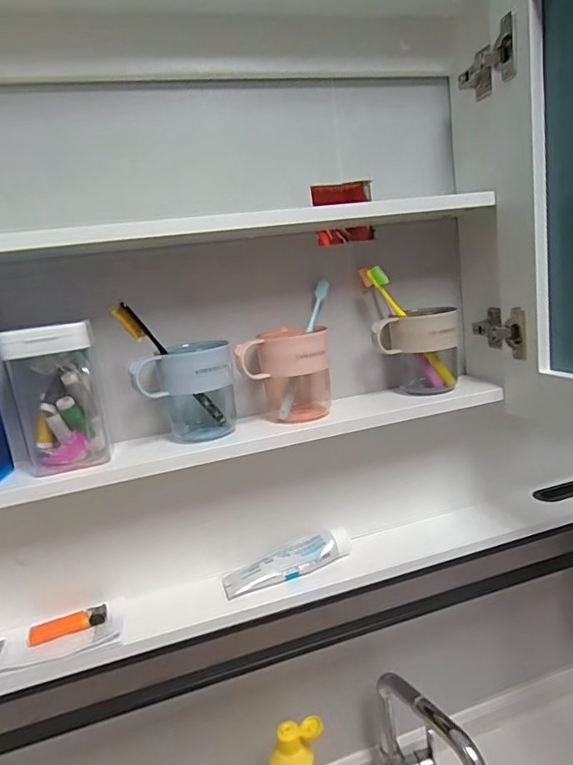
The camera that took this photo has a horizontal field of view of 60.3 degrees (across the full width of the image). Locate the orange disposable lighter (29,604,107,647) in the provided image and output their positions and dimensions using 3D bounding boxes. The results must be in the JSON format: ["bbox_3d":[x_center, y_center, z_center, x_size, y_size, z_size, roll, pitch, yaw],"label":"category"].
[{"bbox_3d":[-0.246,0.273,0.558,0.081,0.015,0.027,-13,13,-29],"label":"orange disposable lighter"}]

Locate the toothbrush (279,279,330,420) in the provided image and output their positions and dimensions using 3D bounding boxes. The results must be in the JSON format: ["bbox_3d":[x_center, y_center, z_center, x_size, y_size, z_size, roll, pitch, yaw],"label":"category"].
[{"bbox_3d":[0.022,-0.043,0.601,0.015,0.181,0.016,5,-16,46],"label":"toothbrush"}]

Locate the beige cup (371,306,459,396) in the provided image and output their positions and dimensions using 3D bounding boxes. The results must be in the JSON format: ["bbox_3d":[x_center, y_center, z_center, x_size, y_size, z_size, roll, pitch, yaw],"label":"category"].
[{"bbox_3d":[0.169,-0.036,0.630,0.098,0.101,0.082,-2,13,20],"label":"beige cup"}]

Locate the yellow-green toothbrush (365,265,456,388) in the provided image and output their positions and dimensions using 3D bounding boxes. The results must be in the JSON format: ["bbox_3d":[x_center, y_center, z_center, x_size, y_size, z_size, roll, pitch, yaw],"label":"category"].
[{"bbox_3d":[0.160,-0.069,0.618,0.018,0.181,0.018,-37,9,9],"label":"yellow-green toothbrush"}]

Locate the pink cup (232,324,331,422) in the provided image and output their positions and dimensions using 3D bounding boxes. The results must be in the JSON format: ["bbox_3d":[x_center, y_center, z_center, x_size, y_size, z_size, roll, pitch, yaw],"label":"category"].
[{"bbox_3d":[-0.004,-0.008,0.595,0.108,0.102,0.078,-9,12,-9],"label":"pink cup"}]

